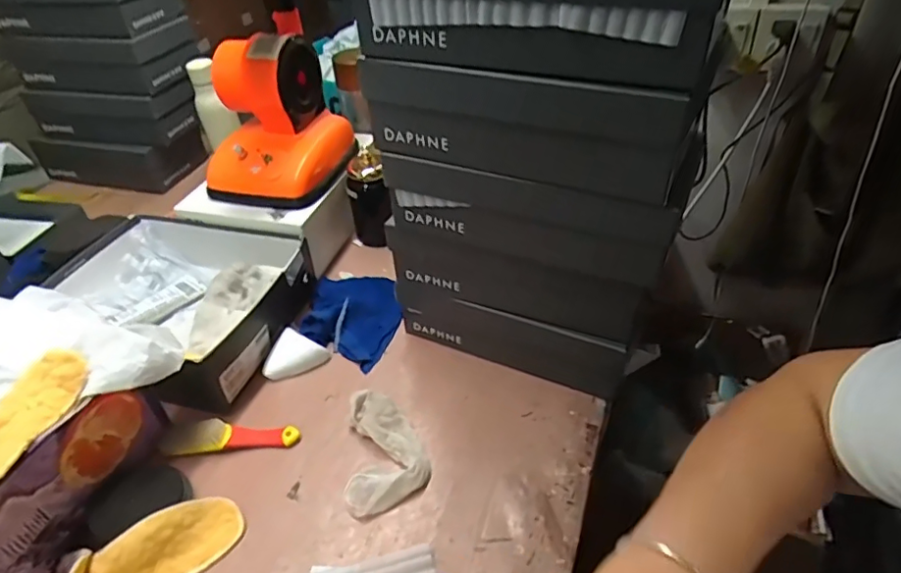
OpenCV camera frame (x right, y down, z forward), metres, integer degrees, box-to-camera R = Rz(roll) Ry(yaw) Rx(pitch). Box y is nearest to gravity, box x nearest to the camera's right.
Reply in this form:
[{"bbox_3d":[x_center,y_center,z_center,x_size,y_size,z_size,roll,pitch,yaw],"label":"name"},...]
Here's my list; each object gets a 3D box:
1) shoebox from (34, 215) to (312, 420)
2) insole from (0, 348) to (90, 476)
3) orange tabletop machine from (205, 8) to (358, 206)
[{"bbox_3d":[-0.393,0.019,0.802,0.338,0.106,0.272,14,44,19],"label":"shoebox"},{"bbox_3d":[-0.412,0.141,0.506,0.069,0.027,0.201,13,43,18],"label":"insole"},{"bbox_3d":[-0.276,-0.261,0.861,0.166,0.203,0.193,10,43,15],"label":"orange tabletop machine"}]

